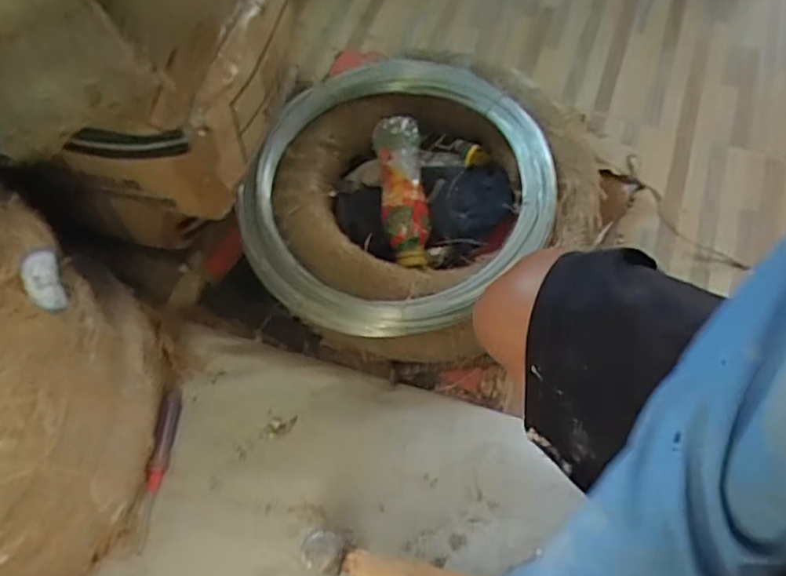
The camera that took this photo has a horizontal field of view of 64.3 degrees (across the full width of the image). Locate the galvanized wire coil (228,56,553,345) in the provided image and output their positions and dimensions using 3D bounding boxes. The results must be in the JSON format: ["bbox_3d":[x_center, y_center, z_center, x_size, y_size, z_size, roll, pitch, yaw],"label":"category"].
[{"bbox_3d":[0.015,-0.123,0.739,0.341,0.087,0.388,18,67,11],"label":"galvanized wire coil"}]

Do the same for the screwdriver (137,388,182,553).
[{"bbox_3d":[-0.254,0.194,0.679,0.016,0.024,0.166,4,65,5],"label":"screwdriver"}]

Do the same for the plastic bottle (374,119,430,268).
[{"bbox_3d":[0.014,-0.116,0.787,0.057,0.068,0.182,-6,86,0],"label":"plastic bottle"}]

